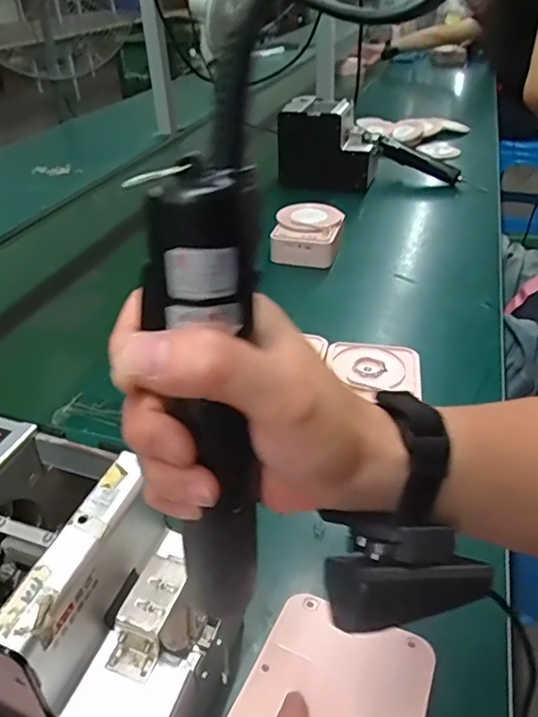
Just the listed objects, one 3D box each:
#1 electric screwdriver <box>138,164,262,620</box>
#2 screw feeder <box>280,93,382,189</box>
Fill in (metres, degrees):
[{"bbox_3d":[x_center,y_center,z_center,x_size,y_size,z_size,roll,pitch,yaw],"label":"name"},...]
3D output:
[{"bbox_3d":[-0.020,0.024,0.221,0.031,0.186,0.037,22,38,32],"label":"electric screwdriver"},{"bbox_3d":[0.119,-0.424,1.115,0.183,0.139,0.137,8,37,16],"label":"screw feeder"}]

